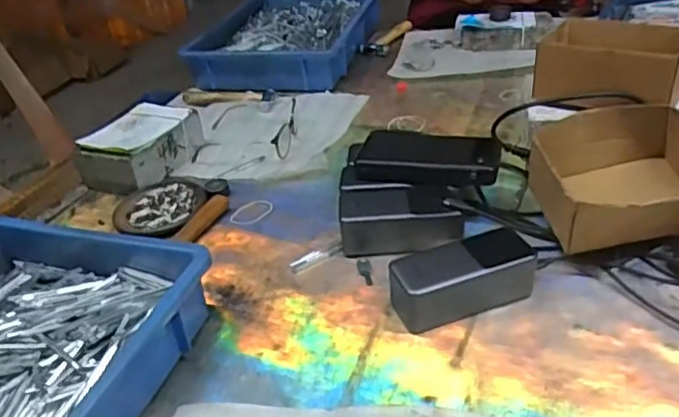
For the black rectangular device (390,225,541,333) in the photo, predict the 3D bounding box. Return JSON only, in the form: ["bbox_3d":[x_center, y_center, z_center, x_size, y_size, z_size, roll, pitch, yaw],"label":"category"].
[{"bbox_3d":[0.113,0.066,0.563,0.130,0.056,0.056,-15,36,-15],"label":"black rectangular device"}]

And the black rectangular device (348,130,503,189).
[{"bbox_3d":[0.099,-0.057,0.682,0.160,0.031,0.086,9,38,22],"label":"black rectangular device"}]

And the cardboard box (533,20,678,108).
[{"bbox_3d":[0.309,-0.172,0.686,0.150,0.075,0.109,16,41,30],"label":"cardboard box"}]

